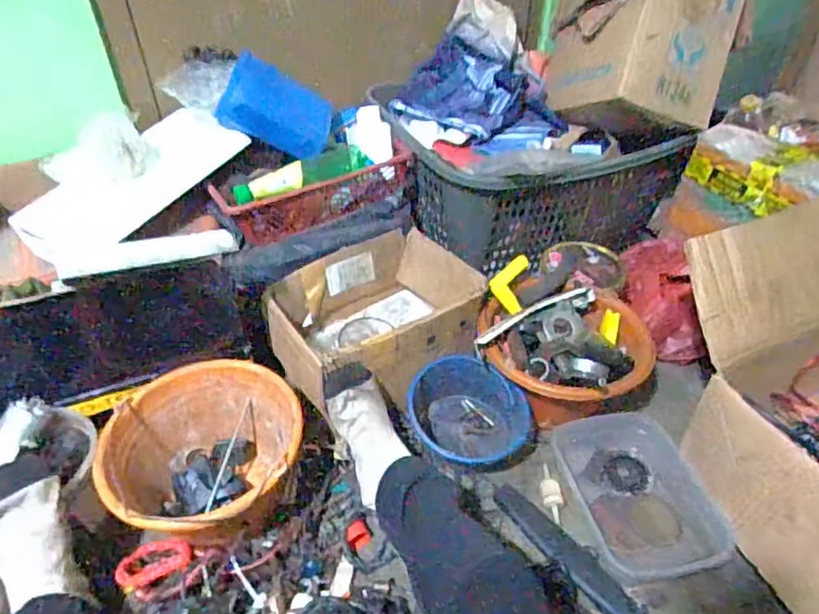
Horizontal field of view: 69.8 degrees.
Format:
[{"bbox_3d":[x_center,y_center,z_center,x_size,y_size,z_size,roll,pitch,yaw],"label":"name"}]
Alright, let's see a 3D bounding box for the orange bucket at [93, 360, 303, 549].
[{"bbox_3d":[-0.276,0.213,0.821,0.247,0.157,0.226,0,43,0],"label":"orange bucket"}]

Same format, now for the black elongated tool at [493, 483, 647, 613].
[{"bbox_3d":[0.213,0.334,0.807,0.051,0.020,0.240,-27,49,-26],"label":"black elongated tool"}]

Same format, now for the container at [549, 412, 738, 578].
[{"bbox_3d":[0.324,0.280,0.870,0.180,0.086,0.242,-7,43,-8],"label":"container"}]

